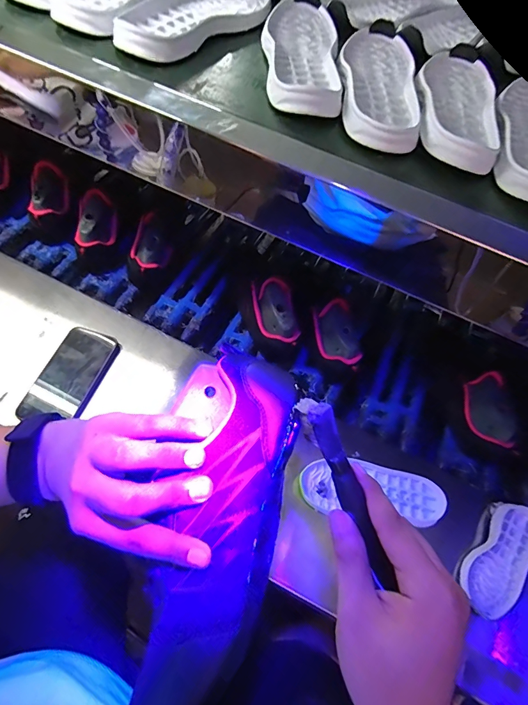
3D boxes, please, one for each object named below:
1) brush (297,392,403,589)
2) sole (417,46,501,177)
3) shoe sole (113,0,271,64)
[{"bbox_3d":[0.057,0.094,0.255,0.016,0.020,0.134,-24,94,-11],"label":"brush"},{"bbox_3d":[0.227,-0.295,0.445,0.090,0.025,0.262,17,56,4],"label":"sole"},{"bbox_3d":[-0.082,-0.423,0.473,0.108,0.023,0.267,24,57,7],"label":"shoe sole"}]

